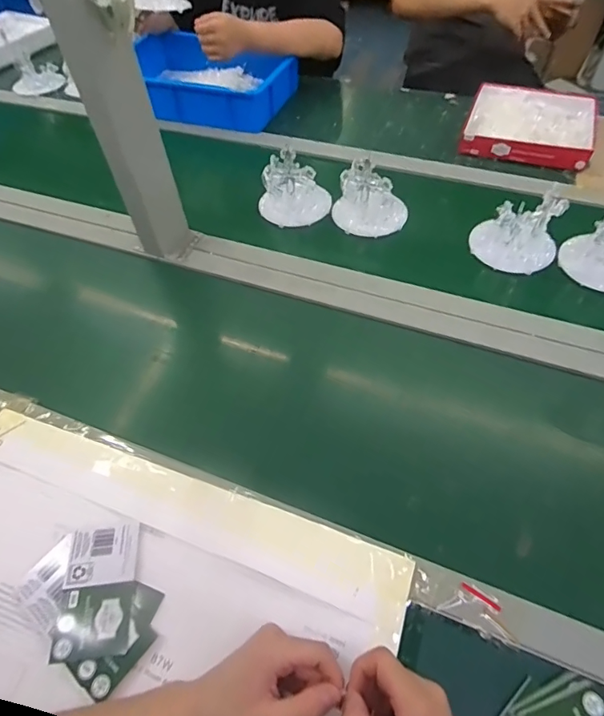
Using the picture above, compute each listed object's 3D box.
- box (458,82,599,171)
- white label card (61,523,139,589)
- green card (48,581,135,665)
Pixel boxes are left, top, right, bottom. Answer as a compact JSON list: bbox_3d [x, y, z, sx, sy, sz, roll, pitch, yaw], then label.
[{"bbox_3d":[0.471,-0.488,0.928,0.239,0.045,0.260,16,55,15],"label":"box"},{"bbox_3d":[-0.208,0.207,0.474,0.068,0.007,0.059,-7,53,-2],"label":"white label card"},{"bbox_3d":[-0.201,0.254,0.435,0.069,0.009,0.062,-7,53,-2],"label":"green card"}]

